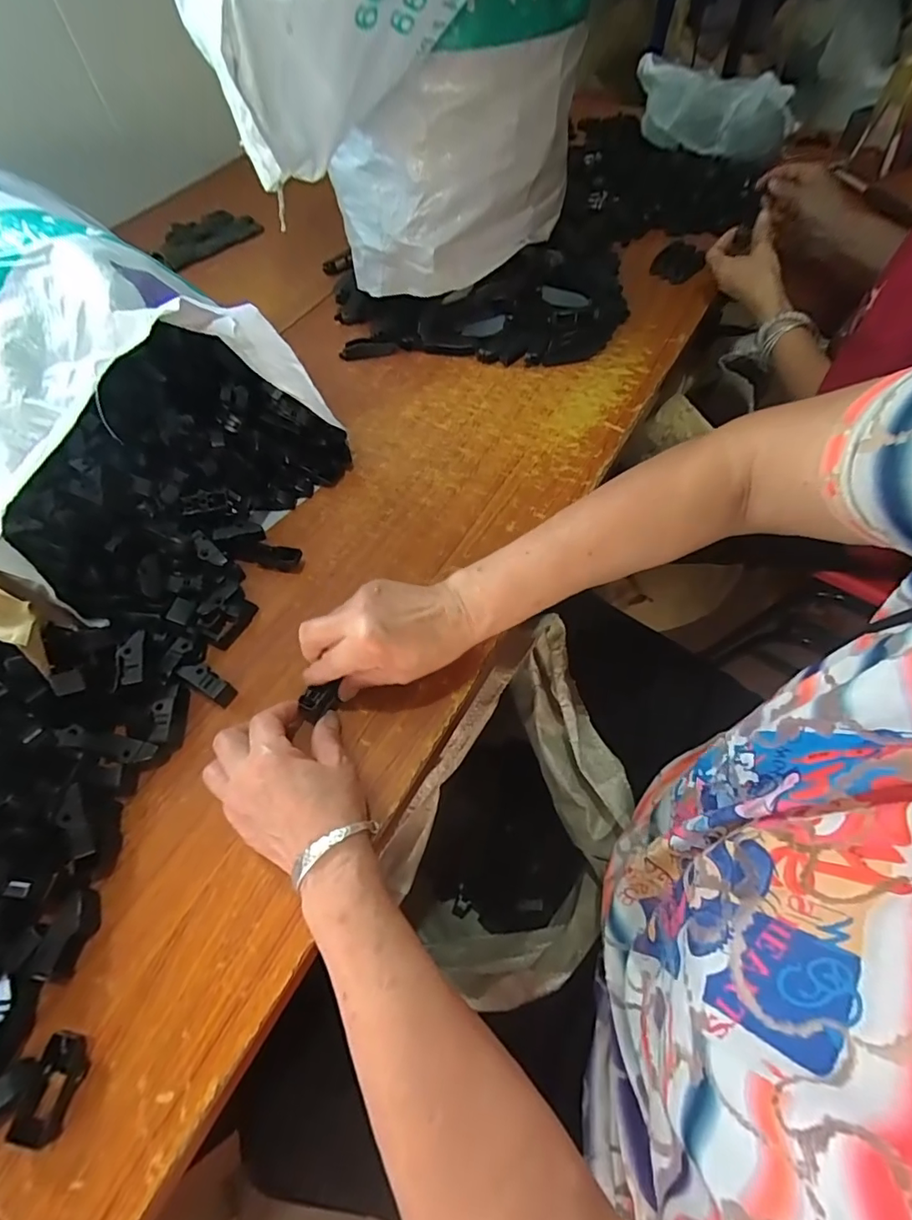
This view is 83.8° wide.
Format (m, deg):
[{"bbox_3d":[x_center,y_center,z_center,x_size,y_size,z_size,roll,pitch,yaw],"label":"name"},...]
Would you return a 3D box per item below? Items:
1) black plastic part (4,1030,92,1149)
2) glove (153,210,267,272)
[{"bbox_3d":[-0.239,0.280,0.301,0.027,0.017,0.049,8,59,9],"label":"black plastic part"},{"bbox_3d":[-0.427,-0.633,0.865,0.186,0.028,0.095,-37,63,-18],"label":"glove"}]

